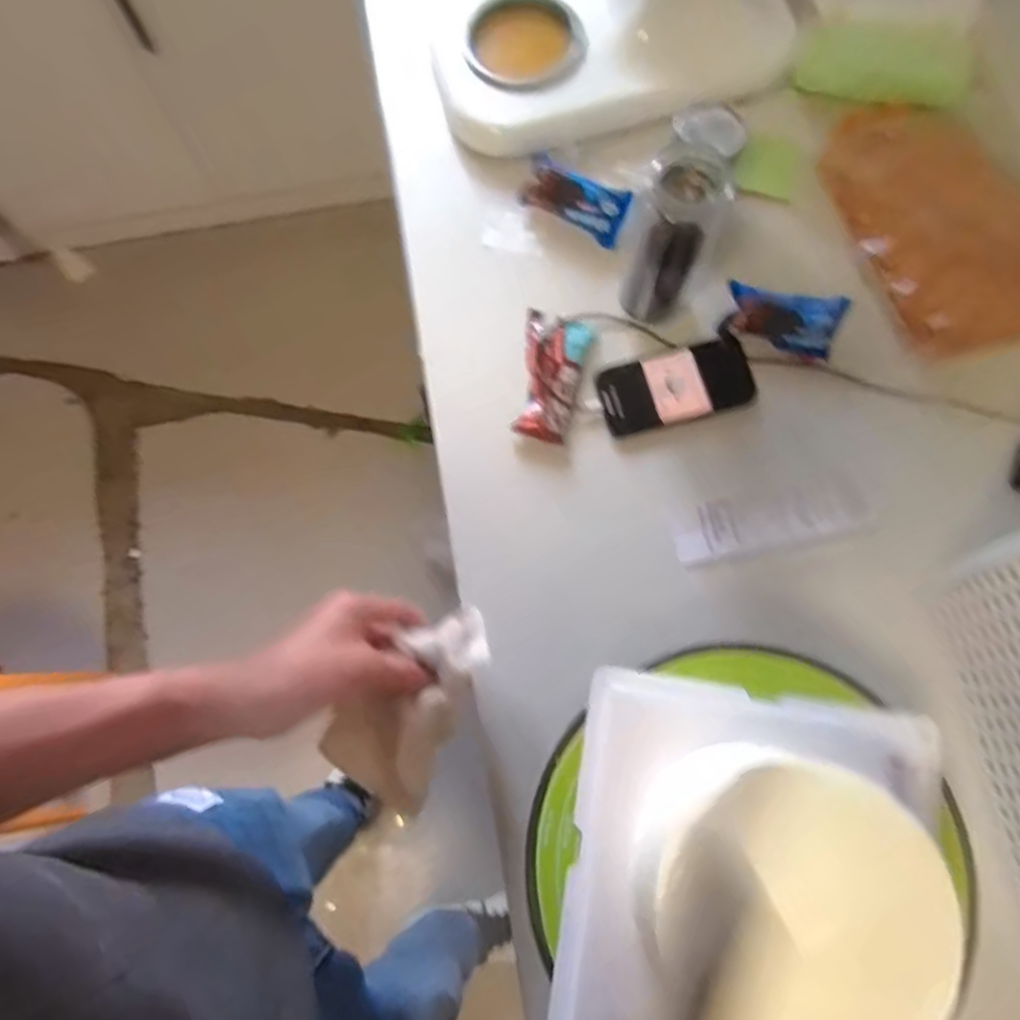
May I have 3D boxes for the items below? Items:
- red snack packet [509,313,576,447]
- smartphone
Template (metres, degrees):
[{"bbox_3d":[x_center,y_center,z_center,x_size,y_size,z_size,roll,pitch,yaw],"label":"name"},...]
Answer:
[{"bbox_3d":[0.037,-0.130,0.697,0.054,0.014,0.128,9,75,3],"label":"red snack packet"},{"bbox_3d":[0.162,-0.120,0.698,0.146,0.014,0.073,-16,75,-3],"label":"smartphone"}]

